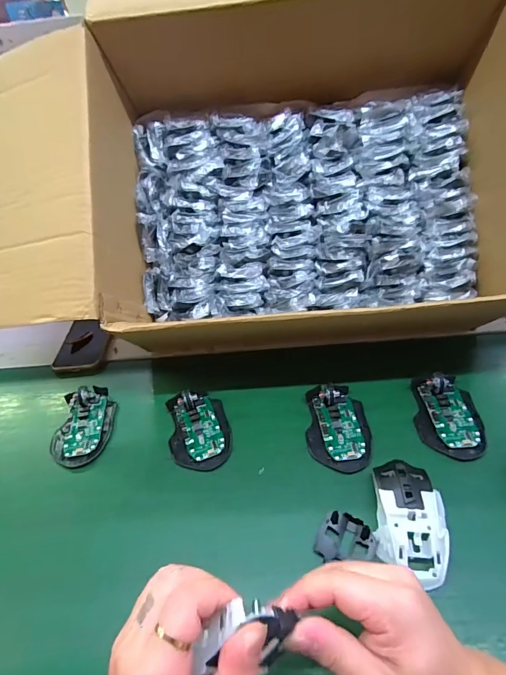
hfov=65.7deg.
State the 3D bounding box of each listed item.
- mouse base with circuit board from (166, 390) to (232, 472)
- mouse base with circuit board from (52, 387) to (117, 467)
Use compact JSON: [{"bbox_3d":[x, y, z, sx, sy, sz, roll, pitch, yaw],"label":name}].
[{"bbox_3d":[-0.067,0.110,0.482,0.071,0.030,0.100,-13,40,-6],"label":"mouse base with circuit board"},{"bbox_3d":[-0.219,0.108,0.505,0.071,0.030,0.111,-5,40,3],"label":"mouse base with circuit board"}]

